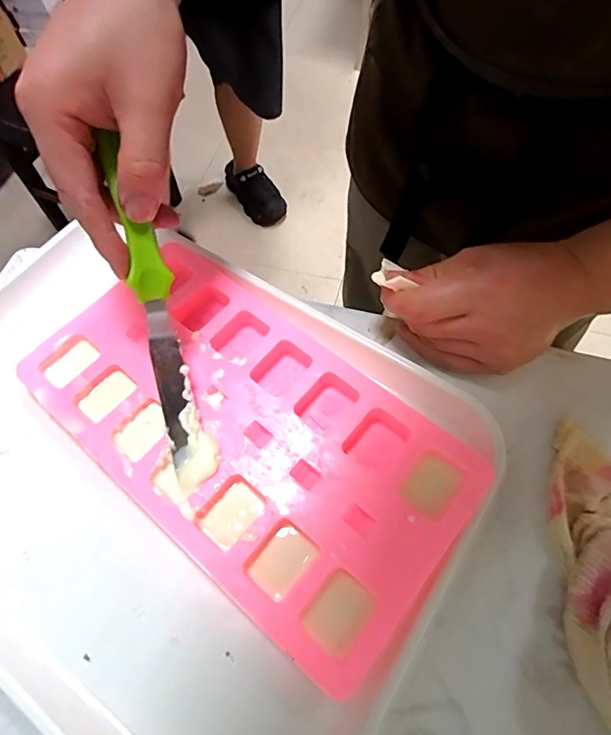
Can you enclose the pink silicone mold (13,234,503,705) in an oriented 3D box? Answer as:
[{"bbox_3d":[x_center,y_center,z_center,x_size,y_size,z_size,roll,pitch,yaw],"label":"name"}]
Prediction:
[{"bbox_3d":[-0.042,0.033,0.292,0.281,0.022,0.151,36,69,19],"label":"pink silicone mold"}]

